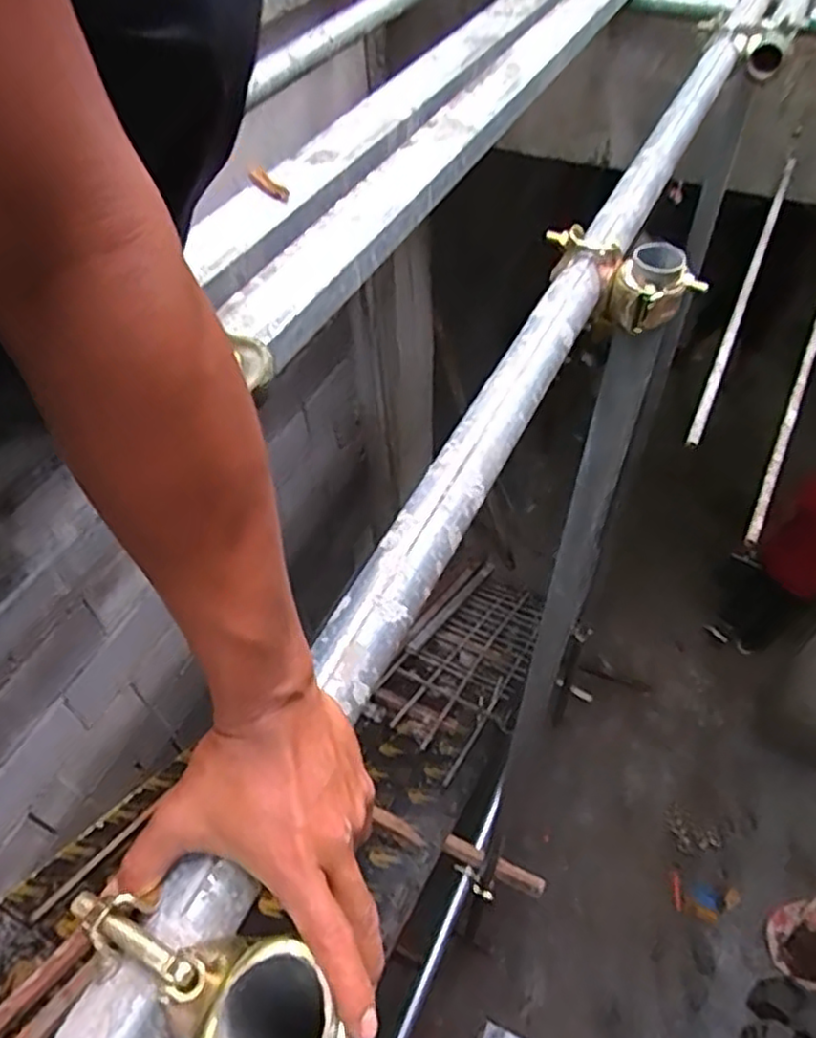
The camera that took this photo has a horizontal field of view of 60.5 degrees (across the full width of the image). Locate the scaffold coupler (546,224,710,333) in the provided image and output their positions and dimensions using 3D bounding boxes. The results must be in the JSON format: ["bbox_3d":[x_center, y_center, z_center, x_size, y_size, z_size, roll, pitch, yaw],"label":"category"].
[{"bbox_3d":[0.210,-0.248,0.687,0.079,0.060,0.143,-35,71,-24],"label":"scaffold coupler"}]

